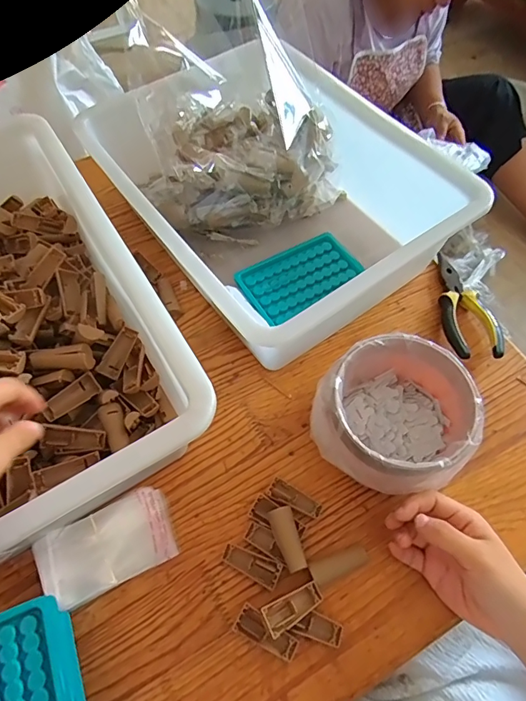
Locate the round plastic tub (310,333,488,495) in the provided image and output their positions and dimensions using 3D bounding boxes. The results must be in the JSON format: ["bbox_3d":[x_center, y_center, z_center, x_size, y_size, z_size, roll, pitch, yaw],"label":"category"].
[{"bbox_3d":[0.111,0.061,0.393,0.118,0.086,0.121,0,61,0],"label":"round plastic tub"}]

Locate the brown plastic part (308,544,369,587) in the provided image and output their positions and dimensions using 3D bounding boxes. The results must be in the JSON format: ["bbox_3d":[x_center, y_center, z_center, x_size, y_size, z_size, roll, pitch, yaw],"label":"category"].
[{"bbox_3d":[0.063,0.178,0.368,0.049,0.009,0.017,-18,62,-10],"label":"brown plastic part"}]

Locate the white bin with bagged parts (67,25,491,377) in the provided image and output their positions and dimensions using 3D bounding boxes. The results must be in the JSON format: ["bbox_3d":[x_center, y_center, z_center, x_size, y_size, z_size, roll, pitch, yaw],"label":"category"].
[{"bbox_3d":[0.002,-0.176,0.495,0.281,0.145,0.359,-33,66,-18],"label":"white bin with bagged parts"}]

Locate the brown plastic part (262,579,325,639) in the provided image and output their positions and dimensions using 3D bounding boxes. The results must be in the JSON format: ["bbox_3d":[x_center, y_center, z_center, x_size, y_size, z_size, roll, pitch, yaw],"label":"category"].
[{"bbox_3d":[0.023,0.200,0.345,0.049,0.009,0.022,-19,61,-27],"label":"brown plastic part"}]

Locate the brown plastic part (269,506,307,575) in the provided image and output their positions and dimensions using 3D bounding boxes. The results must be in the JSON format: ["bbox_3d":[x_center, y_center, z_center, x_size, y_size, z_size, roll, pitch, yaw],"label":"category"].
[{"bbox_3d":[0.021,0.158,0.372,0.020,0.010,0.050,-15,62,-9],"label":"brown plastic part"}]

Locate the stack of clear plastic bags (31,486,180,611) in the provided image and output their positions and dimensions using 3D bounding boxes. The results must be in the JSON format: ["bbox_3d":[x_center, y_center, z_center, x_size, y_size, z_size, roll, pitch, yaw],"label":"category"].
[{"bbox_3d":[-0.132,0.167,0.379,0.108,0.015,0.063,-23,63,-13],"label":"stack of clear plastic bags"}]

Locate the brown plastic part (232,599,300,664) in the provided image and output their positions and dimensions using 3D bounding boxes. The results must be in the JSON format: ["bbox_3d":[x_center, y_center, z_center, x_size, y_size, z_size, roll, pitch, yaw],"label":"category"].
[{"bbox_3d":[0.003,0.221,0.349,0.050,0.013,0.021,25,63,13],"label":"brown plastic part"}]

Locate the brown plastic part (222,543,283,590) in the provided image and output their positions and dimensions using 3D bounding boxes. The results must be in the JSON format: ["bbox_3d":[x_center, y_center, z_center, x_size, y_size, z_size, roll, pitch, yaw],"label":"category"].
[{"bbox_3d":[-0.010,0.179,0.370,0.049,0.012,0.020,20,62,11],"label":"brown plastic part"}]

